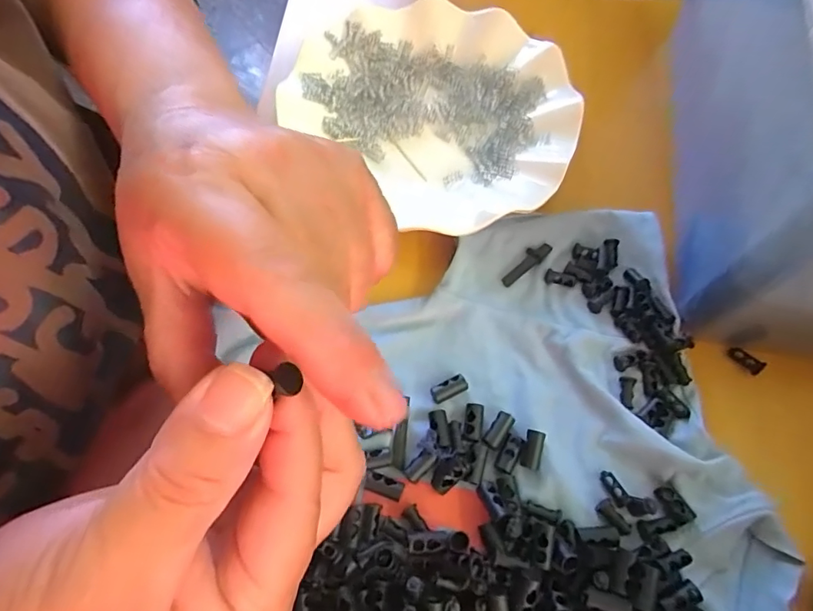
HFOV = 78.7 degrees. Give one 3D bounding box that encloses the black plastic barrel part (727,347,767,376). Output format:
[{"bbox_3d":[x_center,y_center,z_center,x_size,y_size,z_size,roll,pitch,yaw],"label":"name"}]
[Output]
[{"bbox_3d":[0.179,0.029,0.261,0.005,0.007,0.017,-41,71,-16],"label":"black plastic barrel part"}]

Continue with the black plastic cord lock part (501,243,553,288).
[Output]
[{"bbox_3d":[0.069,-0.023,0.283,0.011,0.007,0.034,41,73,17],"label":"black plastic cord lock part"}]

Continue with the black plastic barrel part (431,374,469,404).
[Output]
[{"bbox_3d":[0.022,0.042,0.251,0.019,0.007,0.008,-27,68,-11],"label":"black plastic barrel part"}]

